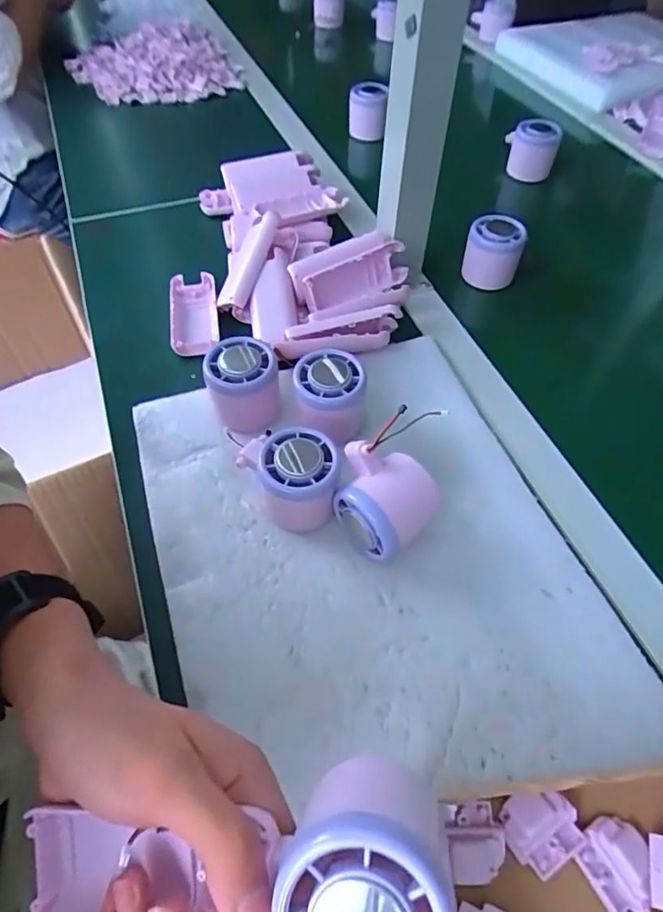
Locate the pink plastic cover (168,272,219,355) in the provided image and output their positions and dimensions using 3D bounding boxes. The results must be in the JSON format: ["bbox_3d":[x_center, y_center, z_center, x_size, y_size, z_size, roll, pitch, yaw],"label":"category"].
[{"bbox_3d":[-0.134,-0.139,0.524,0.046,0.015,0.103,-9,54,-7],"label":"pink plastic cover"}]

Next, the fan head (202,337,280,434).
[{"bbox_3d":[-0.070,-0.056,0.426,0.055,0.057,0.055,-10,54,-8],"label":"fan head"}]

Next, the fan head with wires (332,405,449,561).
[{"bbox_3d":[0.035,0.023,0.365,0.065,0.067,0.066,-34,61,-23],"label":"fan head with wires"}]

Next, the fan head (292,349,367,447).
[{"bbox_3d":[-0.002,-0.045,0.417,0.051,0.055,0.052,0,54,0],"label":"fan head"}]

